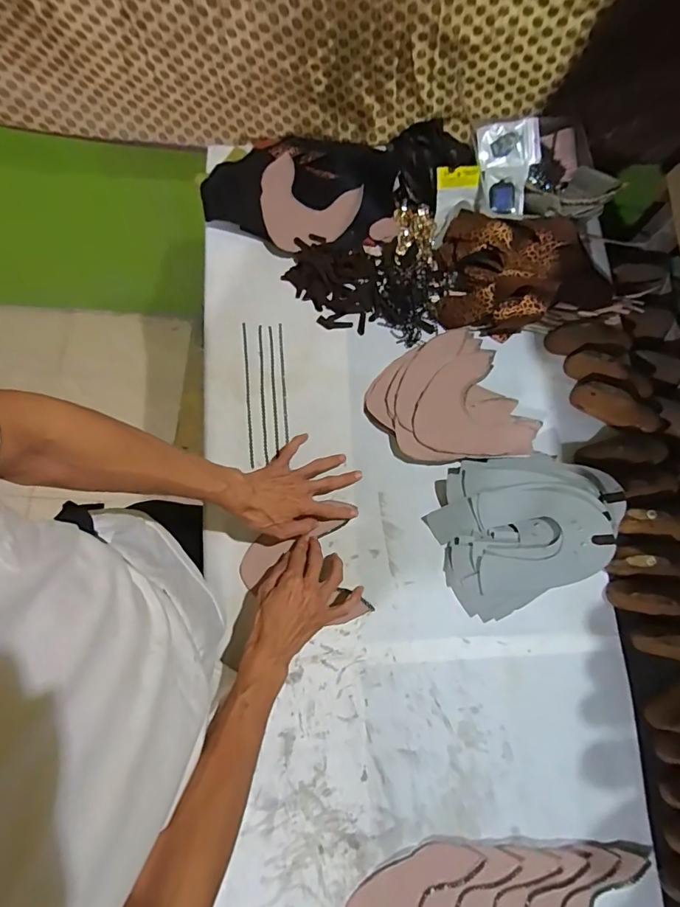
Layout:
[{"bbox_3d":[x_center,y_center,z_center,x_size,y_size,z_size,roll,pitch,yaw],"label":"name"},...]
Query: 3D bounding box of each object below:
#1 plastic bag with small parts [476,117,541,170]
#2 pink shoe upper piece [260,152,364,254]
[{"bbox_3d":[0.283,-0.511,0.752,0.102,0.021,0.076,-8,89,4],"label":"plastic bag with small parts"},{"bbox_3d":[-0.060,-0.402,0.739,0.153,0.018,0.155,23,76,4],"label":"pink shoe upper piece"}]

